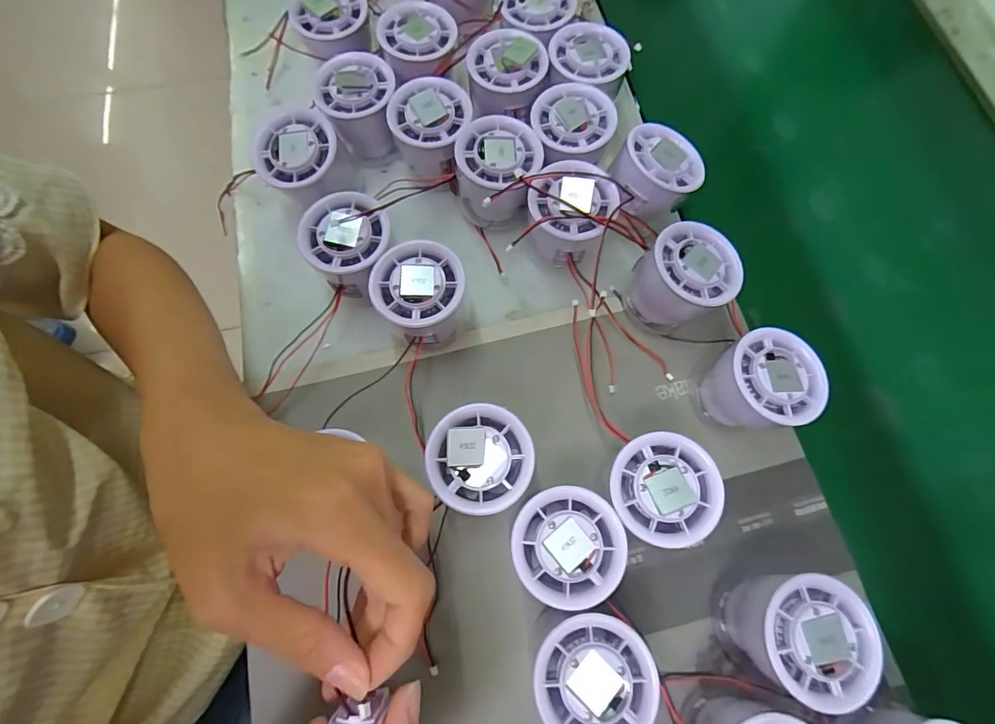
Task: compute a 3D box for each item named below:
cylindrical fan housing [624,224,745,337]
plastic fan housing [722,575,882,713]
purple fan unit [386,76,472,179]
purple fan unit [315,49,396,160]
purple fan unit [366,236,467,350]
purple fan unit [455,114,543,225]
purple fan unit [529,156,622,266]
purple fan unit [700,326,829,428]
[{"bbox_3d":[0.121,-0.053,0.307,0.056,0.055,0.056,0,72,0],"label":"cylindrical fan housing"},{"bbox_3d":[0.155,0.141,0.246,0.055,0.056,0.056,0,72,0],"label":"plastic fan housing"},{"bbox_3d":[-0.047,-0.164,0.337,0.057,0.054,0.061,0,72,0],"label":"purple fan unit"},{"bbox_3d":[-0.100,-0.185,0.344,0.054,0.053,0.051,0,72,0],"label":"purple fan unit"},{"bbox_3d":[-0.048,-0.039,0.302,0.055,0.054,0.056,0,72,0],"label":"purple fan unit"},{"bbox_3d":[0.001,-0.131,0.330,0.053,0.059,0.050,0,72,0],"label":"purple fan unit"},{"bbox_3d":[0.048,-0.098,0.318,0.057,0.060,0.058,14,73,4],"label":"purple fan unit"},{"bbox_3d":[0.161,0.015,0.290,0.057,0.052,0.059,-29,75,-9],"label":"purple fan unit"}]

